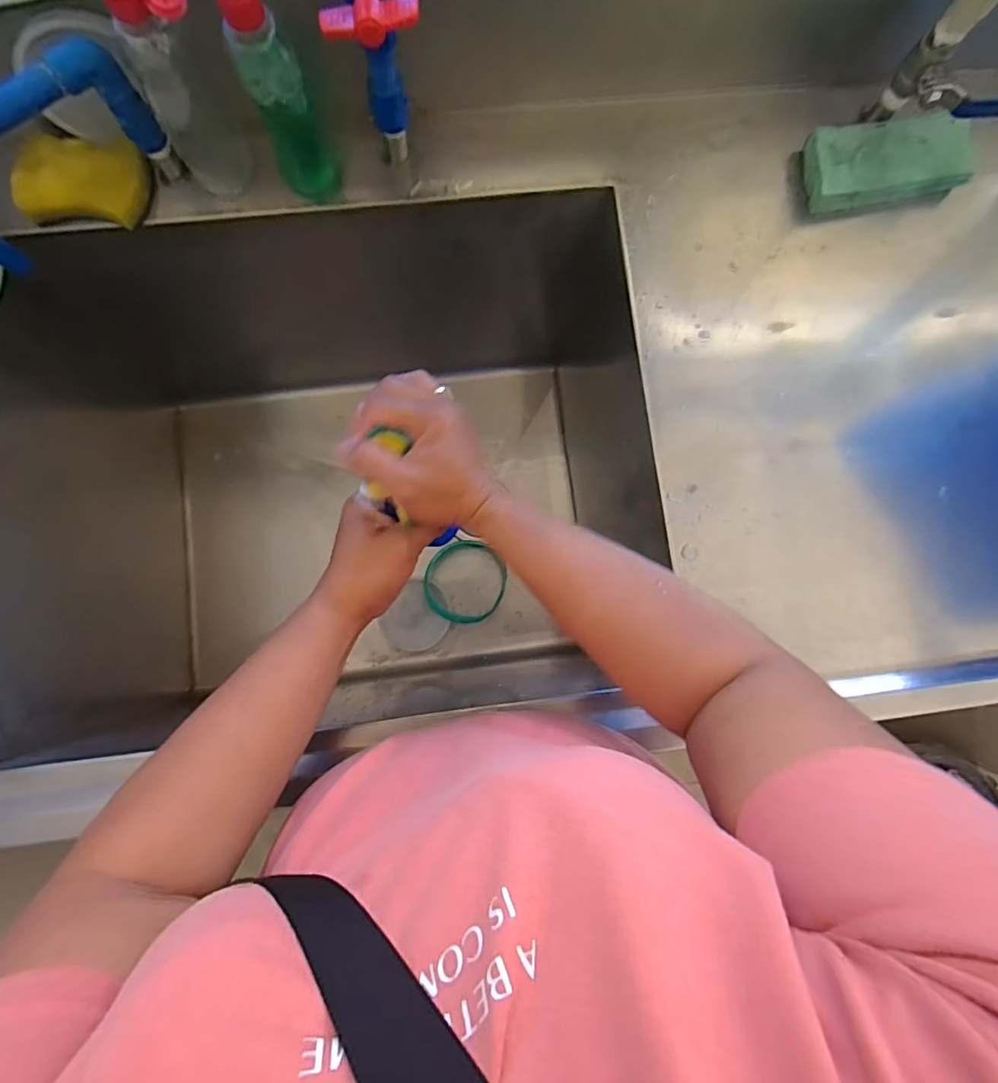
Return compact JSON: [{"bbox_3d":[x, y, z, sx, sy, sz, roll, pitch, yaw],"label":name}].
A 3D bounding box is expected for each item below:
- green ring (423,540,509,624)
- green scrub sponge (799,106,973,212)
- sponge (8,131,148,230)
[{"bbox_3d":[-0.052,0.064,0.830,0.125,0.010,0.120,0,91,-15],"label":"green ring"},{"bbox_3d":[0.362,-0.354,0.507,0.151,0.041,0.070,-9,84,-4],"label":"green scrub sponge"},{"bbox_3d":[-0.360,-0.318,0.471,0.102,0.023,0.076,0,84,-3],"label":"sponge"}]

